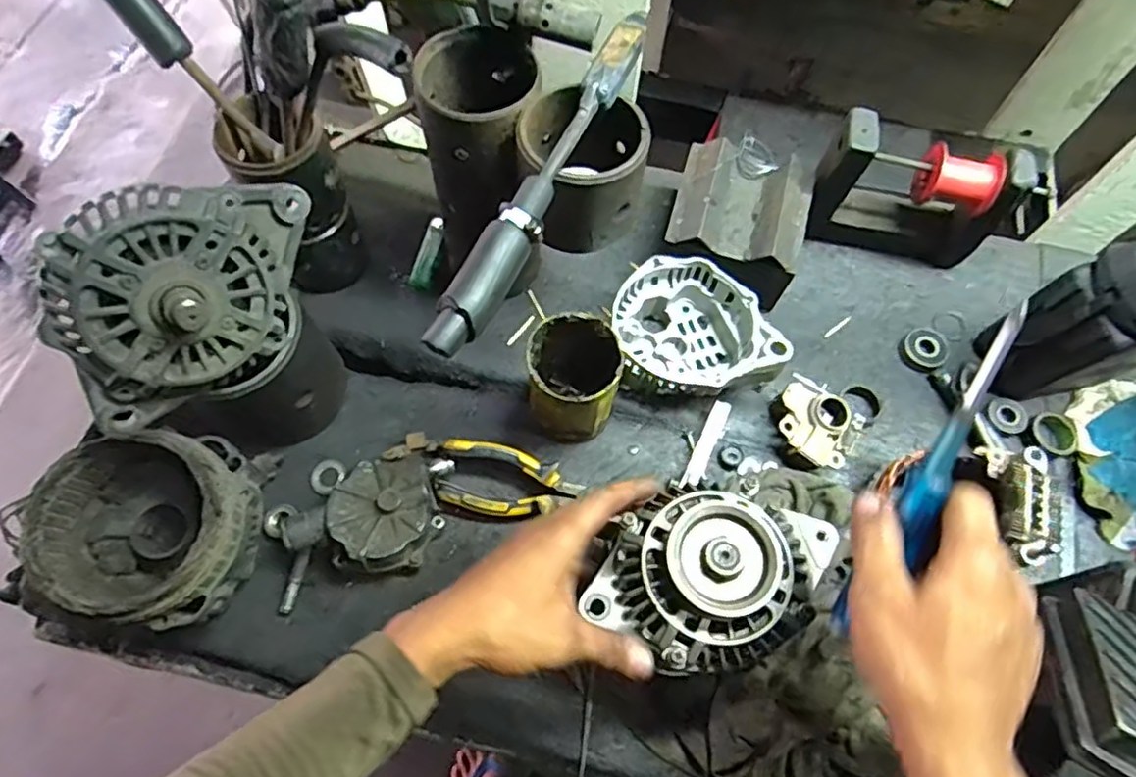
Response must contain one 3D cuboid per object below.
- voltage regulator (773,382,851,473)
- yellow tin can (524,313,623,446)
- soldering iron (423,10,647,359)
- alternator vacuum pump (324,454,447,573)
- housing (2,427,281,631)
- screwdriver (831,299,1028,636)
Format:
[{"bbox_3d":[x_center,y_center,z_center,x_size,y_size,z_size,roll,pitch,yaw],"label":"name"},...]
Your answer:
[{"bbox_3d":[0.212,0.036,0.576,0.063,0.034,0.065,14,66,5],"label":"voltage regulator"},{"bbox_3d":[0.005,-0.006,0.551,0.072,0.117,0.084,-1,66,-2],"label":"yellow tin can"},{"bbox_3d":[-0.010,-0.135,0.407,0.028,0.028,0.272,25,67,10],"label":"soldering iron"},{"bbox_3d":[-0.146,0.102,0.533,0.081,0.055,0.085,0,66,-1],"label":"alternator vacuum pump"},{"bbox_3d":[-0.311,0.102,0.494,0.137,0.110,0.141,4,66,1],"label":"housing"},{"bbox_3d":[0.189,0.052,0.343,0.022,0.018,0.197,21,109,8],"label":"screwdriver"}]

